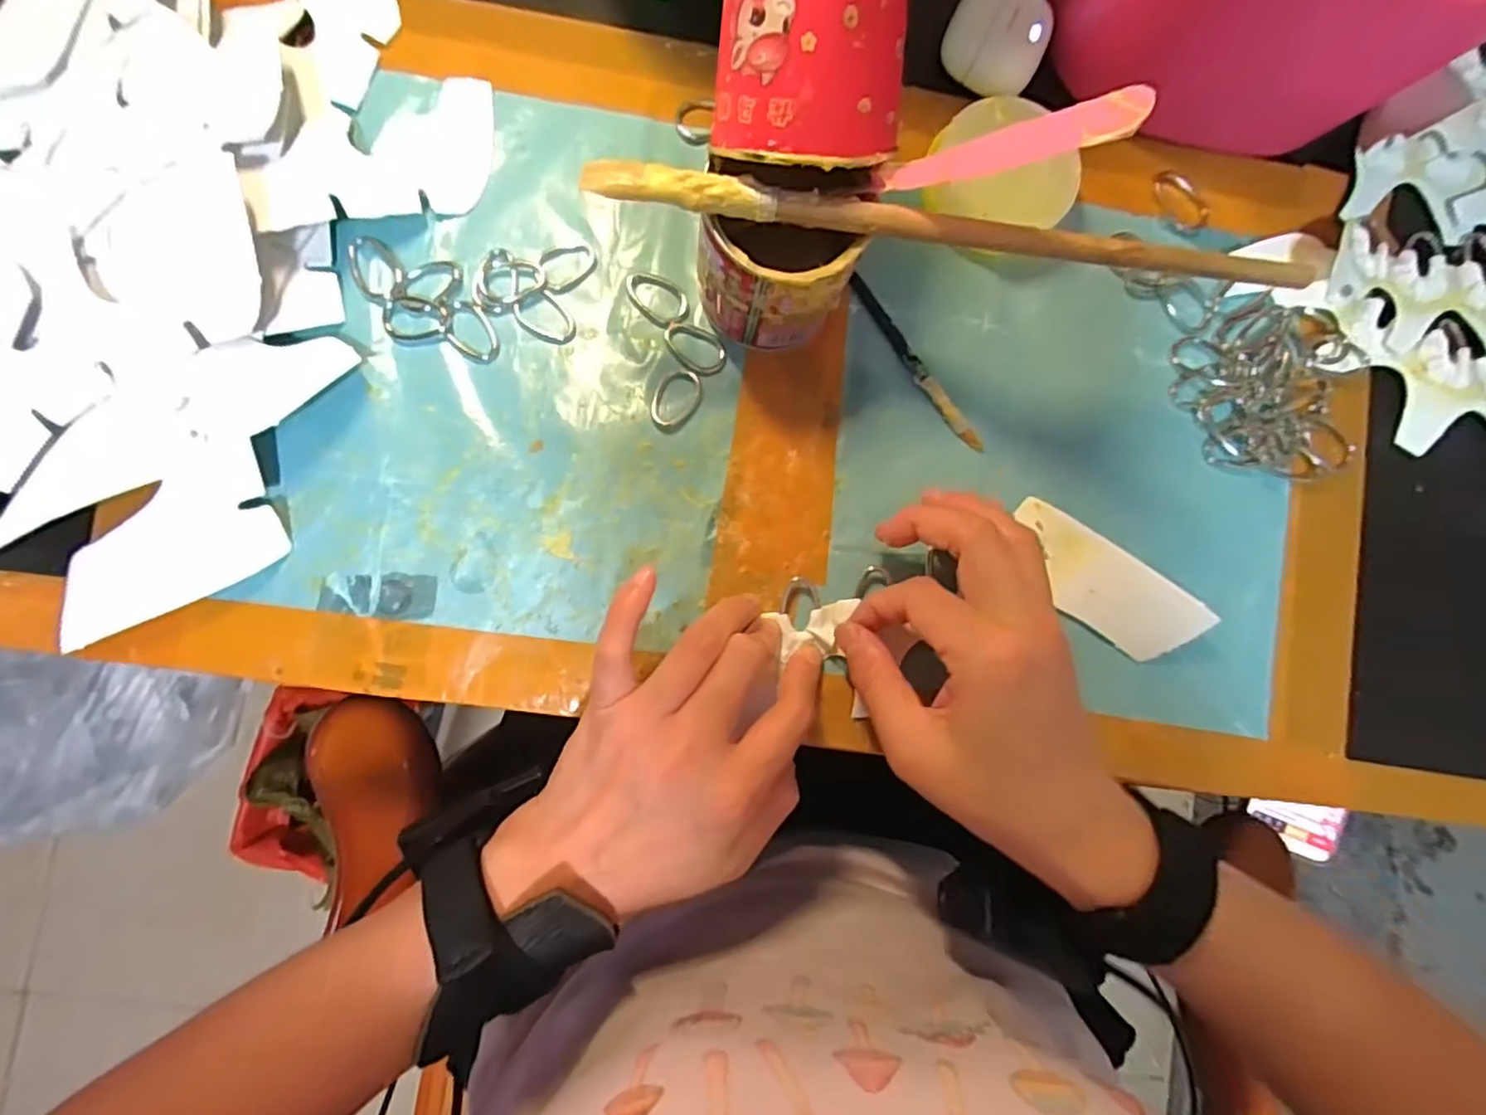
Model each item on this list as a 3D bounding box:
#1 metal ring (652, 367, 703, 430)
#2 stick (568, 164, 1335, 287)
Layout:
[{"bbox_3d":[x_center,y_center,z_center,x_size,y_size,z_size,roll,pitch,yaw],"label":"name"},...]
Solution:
[{"bbox_3d":[-0.030,-0.071,0.297,0.020,0.004,0.030,20,86,-4],"label":"metal ring"},{"bbox_3d":[0.080,-0.117,0.235,0.265,0.009,0.012,5,86,-5],"label":"stick"}]

